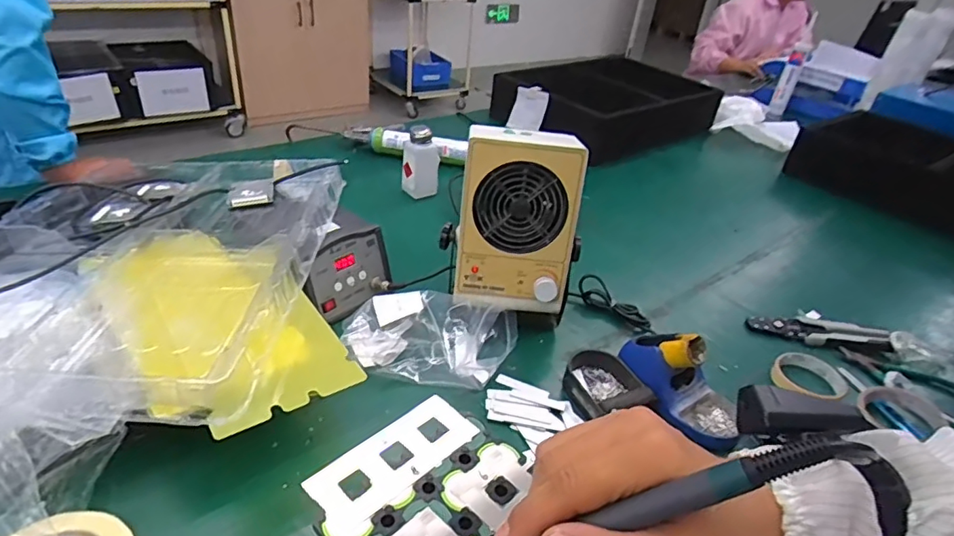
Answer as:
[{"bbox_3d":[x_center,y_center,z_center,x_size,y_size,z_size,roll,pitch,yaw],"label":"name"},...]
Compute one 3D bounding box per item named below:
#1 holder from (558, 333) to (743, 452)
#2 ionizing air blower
[{"bbox_3d":[0.207,0.127,0.623,0.198,0.080,0.118,13,31,11],"label":"holder"},{"bbox_3d":[0.049,-0.034,0.697,0.159,0.261,0.108,2,34,-7],"label":"ionizing air blower"}]

